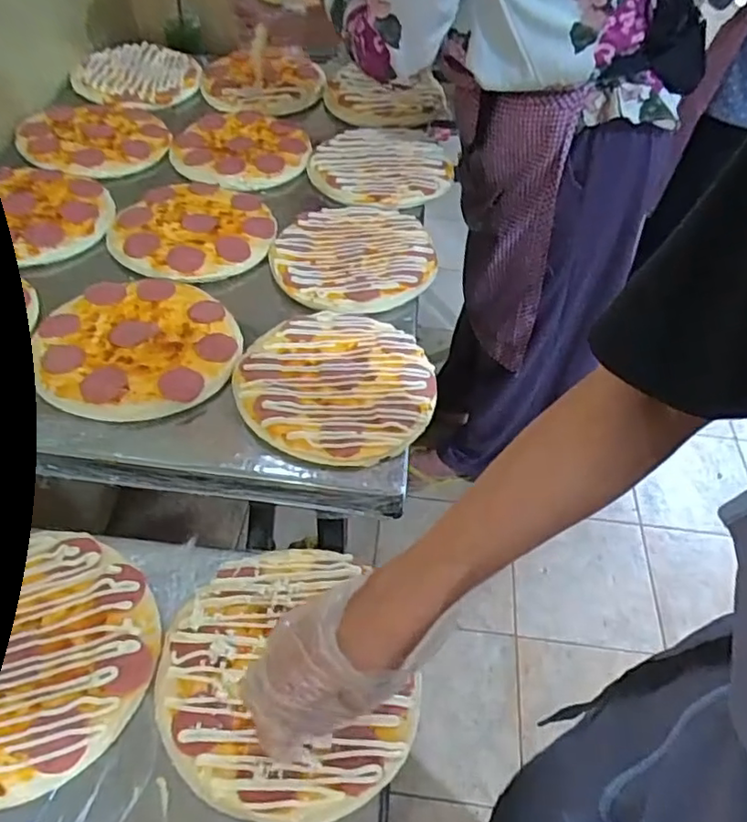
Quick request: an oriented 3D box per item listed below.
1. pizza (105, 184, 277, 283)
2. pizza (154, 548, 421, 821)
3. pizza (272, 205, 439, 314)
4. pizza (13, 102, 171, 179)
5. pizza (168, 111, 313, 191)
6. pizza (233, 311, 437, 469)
[{"bbox_3d":[-0.226,-0.228,0.771,0.195,0.034,0.197,-8,42,-15],"label":"pizza"},{"bbox_3d":[-0.072,0.205,0.473,0.180,0.019,0.199,-23,56,-16],"label":"pizza"},{"bbox_3d":[-0.025,-0.193,0.742,0.188,0.027,0.197,-8,42,-16],"label":"pizza"},{"bbox_3d":[-0.413,-0.408,0.906,0.200,0.027,0.222,-12,43,-19],"label":"pizza"},{"bbox_3d":[-0.192,-0.392,0.906,0.188,0.019,0.208,10,52,6],"label":"pizza"},{"bbox_3d":[-0.037,-0.033,0.615,0.187,0.017,0.198,3,49,-2],"label":"pizza"}]

